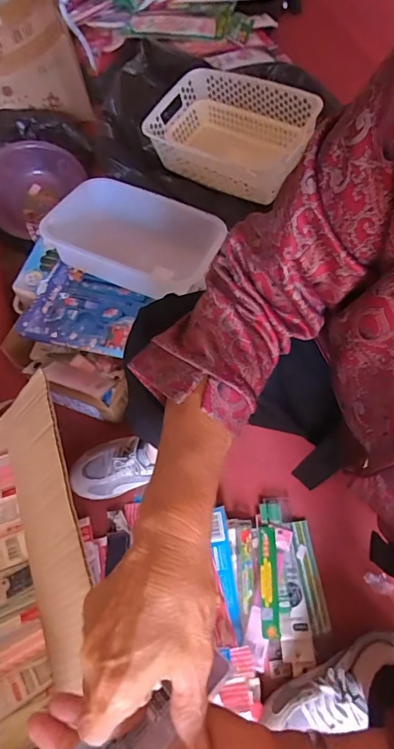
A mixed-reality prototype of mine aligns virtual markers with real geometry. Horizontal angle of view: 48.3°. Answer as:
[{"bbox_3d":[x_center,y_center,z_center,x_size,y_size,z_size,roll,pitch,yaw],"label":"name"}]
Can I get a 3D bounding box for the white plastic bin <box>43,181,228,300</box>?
[{"bbox_3d":[-0.102,-0.247,0.779,0.275,0.082,0.187,18,66,12],"label":"white plastic bin"}]

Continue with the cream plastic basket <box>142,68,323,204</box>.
[{"bbox_3d":[0.053,-0.454,0.827,0.294,0.103,0.205,36,71,19],"label":"cream plastic basket"}]

